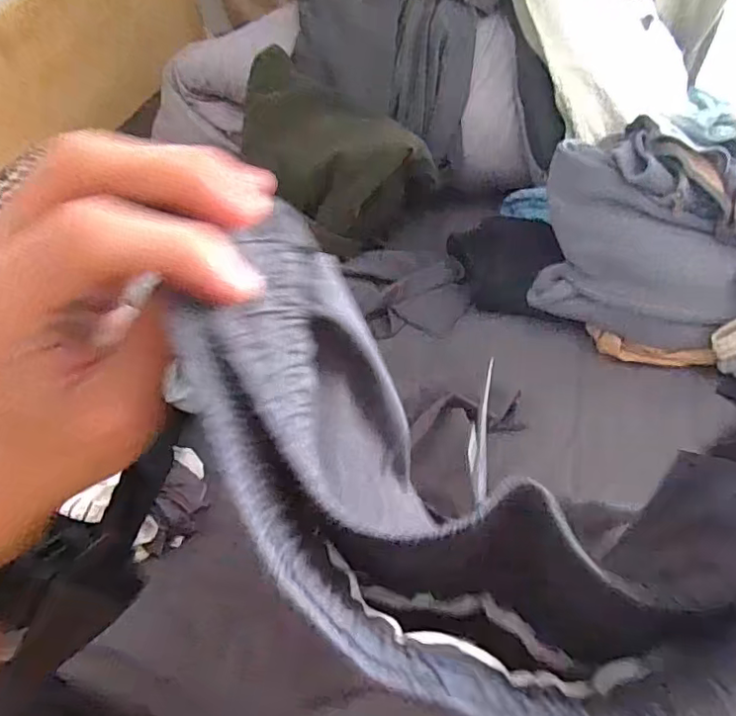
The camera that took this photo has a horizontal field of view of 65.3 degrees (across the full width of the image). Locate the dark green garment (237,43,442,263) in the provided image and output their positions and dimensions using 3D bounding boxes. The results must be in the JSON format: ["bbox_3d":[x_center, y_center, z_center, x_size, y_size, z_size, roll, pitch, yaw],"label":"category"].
[{"bbox_3d":[-0.079,-0.391,1.120,0.243,0.250,0.355,-34,55,-24],"label":"dark green garment"}]

